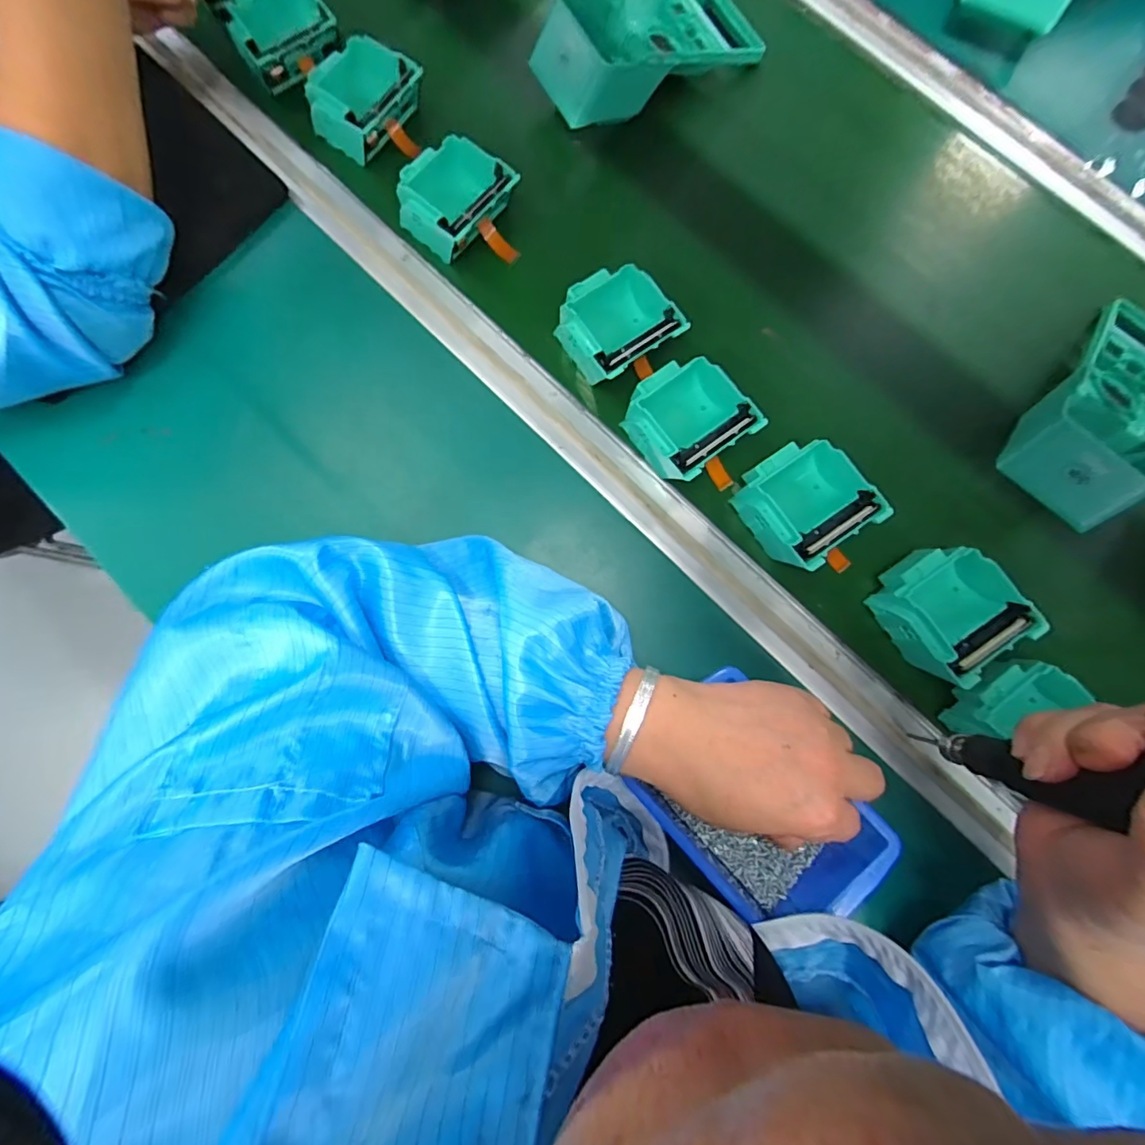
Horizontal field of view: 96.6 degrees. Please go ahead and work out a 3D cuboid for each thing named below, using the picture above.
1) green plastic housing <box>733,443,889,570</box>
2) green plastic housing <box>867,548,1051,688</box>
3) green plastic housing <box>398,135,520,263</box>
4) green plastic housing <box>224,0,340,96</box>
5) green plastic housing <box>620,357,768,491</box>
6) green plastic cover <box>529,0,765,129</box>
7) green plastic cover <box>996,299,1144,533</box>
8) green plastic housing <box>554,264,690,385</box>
[{"bbox_3d":[0.161,-0.048,0.361,0.084,0.039,0.077,-30,81,-3],"label":"green plastic housing"},{"bbox_3d":[0.258,0.025,0.353,0.085,0.039,0.084,-35,81,-4],"label":"green plastic housing"},{"bbox_3d":[-0.091,-0.292,0.401,0.081,0.039,0.079,43,85,8],"label":"green plastic housing"},{"bbox_3d":[-0.240,-0.446,0.429,0.073,0.045,0.064,-34,81,-4],"label":"green plastic housing"},{"bbox_3d":[0.086,-0.106,0.371,0.073,0.034,0.089,-34,81,-4],"label":"green plastic housing"},{"bbox_3d":[0.059,-0.437,0.418,0.184,0.051,0.088,-28,83,-4],"label":"green plastic cover"},{"bbox_3d":[0.393,-0.121,0.368,0.083,0.057,0.180,39,84,7],"label":"green plastic cover"},{"bbox_3d":[0.035,-0.187,0.385,0.080,0.037,0.076,-35,81,-4],"label":"green plastic housing"}]

